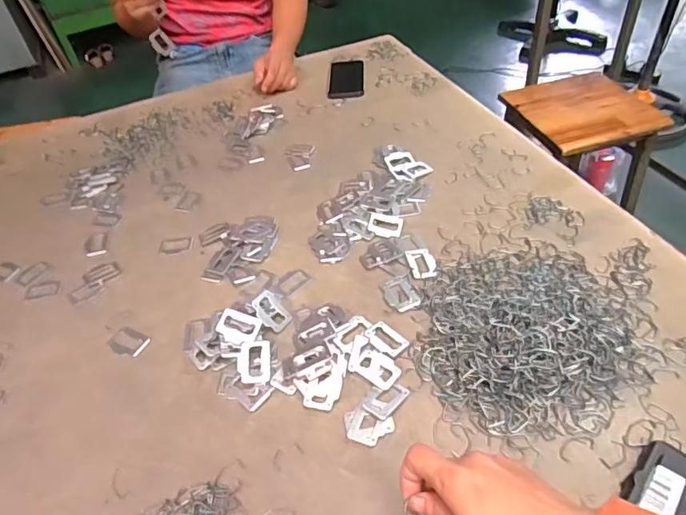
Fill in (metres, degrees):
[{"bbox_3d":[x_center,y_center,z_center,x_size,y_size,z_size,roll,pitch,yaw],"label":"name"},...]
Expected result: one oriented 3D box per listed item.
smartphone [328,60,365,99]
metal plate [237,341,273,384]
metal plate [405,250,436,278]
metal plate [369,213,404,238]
[{"bbox_3d":[0.009,-0.405,1.155,0.076,0.005,0.183,-3,44,5],"label":"smartphone"},{"bbox_3d":[-0.105,0.125,0.616,0.038,0.009,0.054,4,60,-1],"label":"metal plate"},{"bbox_3d":[0.111,0.008,0.719,0.037,0.004,0.054,-9,43,-1],"label":"metal plate"},{"bbox_3d":[0.065,-0.049,0.779,0.051,0.004,0.044,8,56,6],"label":"metal plate"}]

